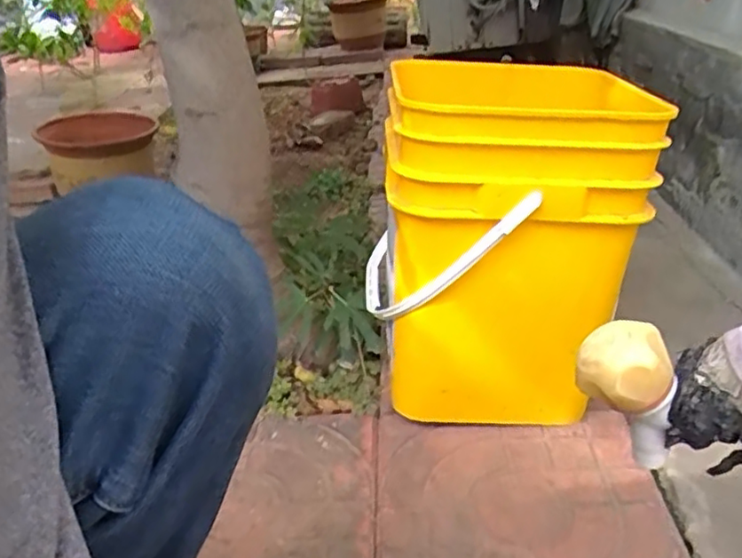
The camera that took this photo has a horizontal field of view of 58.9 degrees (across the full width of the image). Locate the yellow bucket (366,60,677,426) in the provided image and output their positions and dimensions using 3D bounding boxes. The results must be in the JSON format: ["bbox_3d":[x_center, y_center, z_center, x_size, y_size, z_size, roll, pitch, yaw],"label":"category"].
[{"bbox_3d":[0.146,-0.058,0.804,0.292,0.371,0.322,-3,28,5],"label":"yellow bucket"}]

